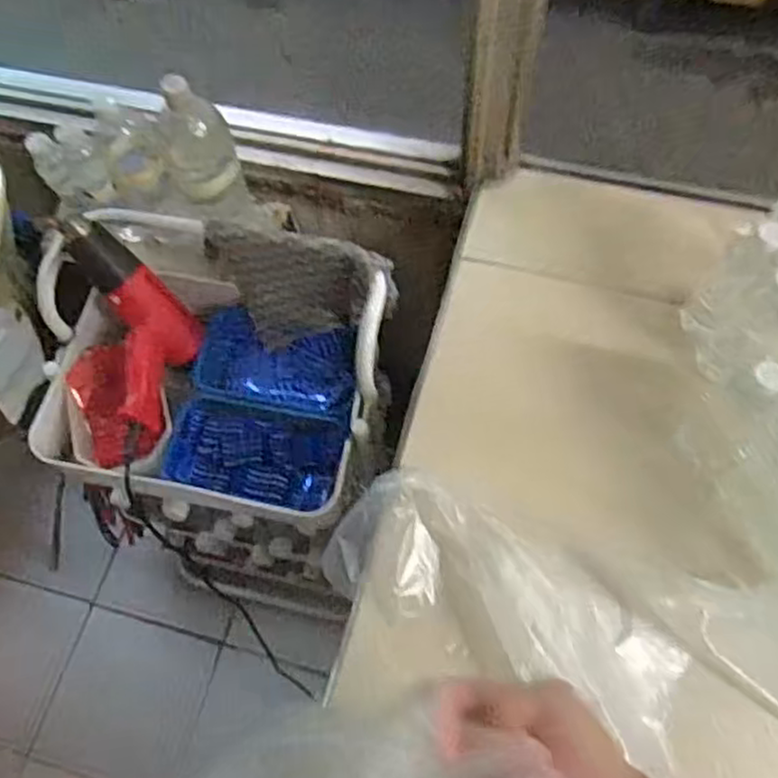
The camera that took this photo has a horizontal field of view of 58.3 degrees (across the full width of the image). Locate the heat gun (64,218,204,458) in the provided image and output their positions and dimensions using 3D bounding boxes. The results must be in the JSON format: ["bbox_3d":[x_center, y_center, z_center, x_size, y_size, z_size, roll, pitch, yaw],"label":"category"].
[{"bbox_3d":[-0.306,-0.071,0.868,0.113,0.143,0.253,-18,65,-6],"label":"heat gun"}]

